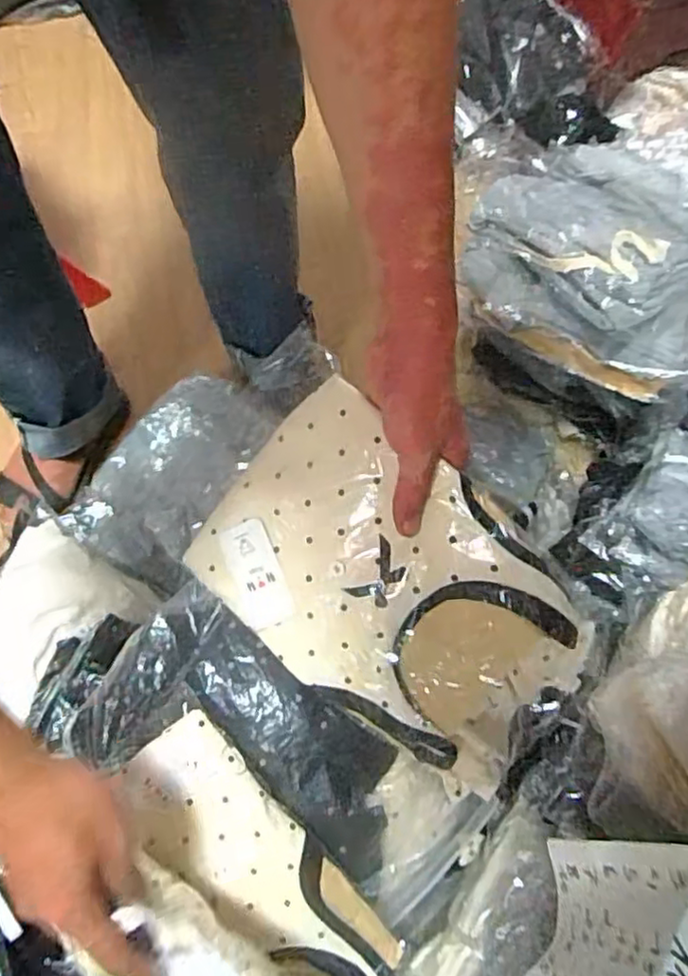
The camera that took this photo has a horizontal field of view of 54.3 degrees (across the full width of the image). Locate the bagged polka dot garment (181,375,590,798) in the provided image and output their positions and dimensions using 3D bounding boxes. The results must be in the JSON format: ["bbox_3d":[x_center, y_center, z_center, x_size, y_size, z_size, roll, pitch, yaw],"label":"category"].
[{"bbox_3d":[0.033,0.071,0.493,0.279,0.051,0.188,40,109,12],"label":"bagged polka dot garment"}]

